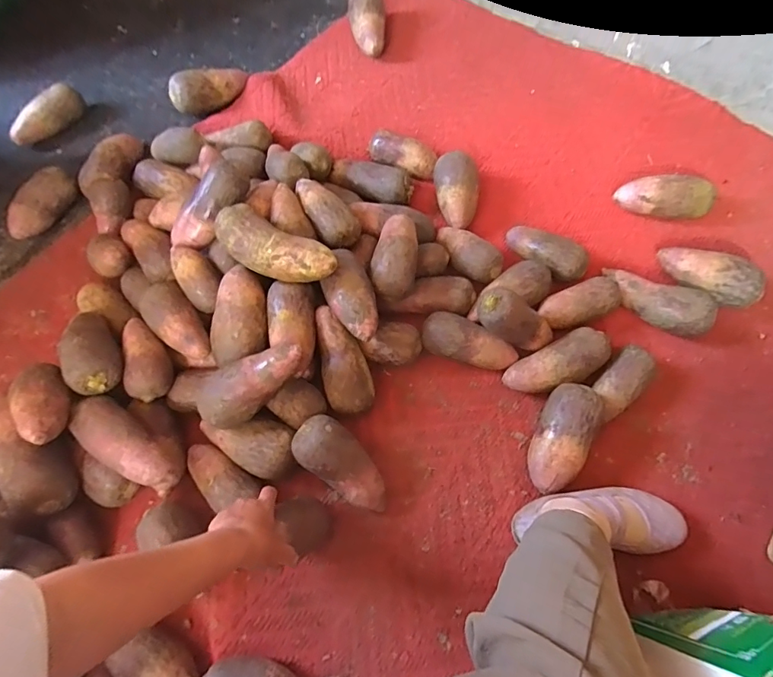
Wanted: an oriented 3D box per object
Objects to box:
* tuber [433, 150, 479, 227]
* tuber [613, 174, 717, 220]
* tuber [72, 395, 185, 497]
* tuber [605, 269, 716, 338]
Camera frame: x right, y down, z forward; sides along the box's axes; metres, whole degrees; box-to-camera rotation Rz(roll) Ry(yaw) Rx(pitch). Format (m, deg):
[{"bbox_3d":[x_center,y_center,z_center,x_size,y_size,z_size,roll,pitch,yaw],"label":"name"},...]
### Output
[{"bbox_3d":[0.133,-0.279,0.861,0.079,0.083,0.136,0,70,2],"label":"tuber"},{"bbox_3d":[0.523,-0.264,0.856,0.167,0.075,0.063,9,68,5],"label":"tuber"},{"bbox_3d":[-0.377,0.155,0.658,0.176,0.069,0.076,39,75,-3],"label":"tuber"},{"bbox_3d":[0.464,-0.062,0.780,0.179,0.070,0.078,21,72,9],"label":"tuber"}]

